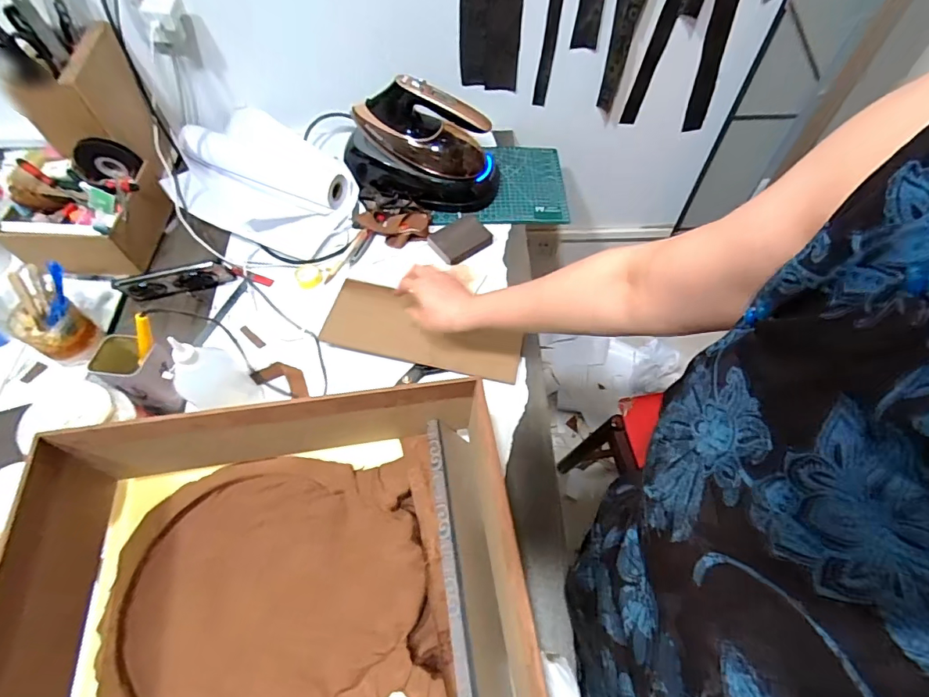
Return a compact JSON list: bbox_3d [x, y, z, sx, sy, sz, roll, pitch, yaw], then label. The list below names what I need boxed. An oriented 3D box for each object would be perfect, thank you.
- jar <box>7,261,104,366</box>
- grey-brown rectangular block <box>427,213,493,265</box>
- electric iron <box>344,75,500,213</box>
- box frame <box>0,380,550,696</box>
[{"bbox_3d":[-0.618,-0.053,0.712,0.097,0.145,0.099,1,60,-1],"label":"jar"},{"bbox_3d":[-0.007,-0.204,0.882,0.111,0.017,0.079,-32,66,-18],"label":"grey-brown rectangular block"},{"bbox_3d":[-0.078,-0.359,0.866,0.281,0.190,0.124,-1,60,-2],"label":"electric iron"},{"bbox_3d":[-0.195,0.239,0.459,0.491,0.158,0.341,-9,61,-7],"label":"box frame"}]

